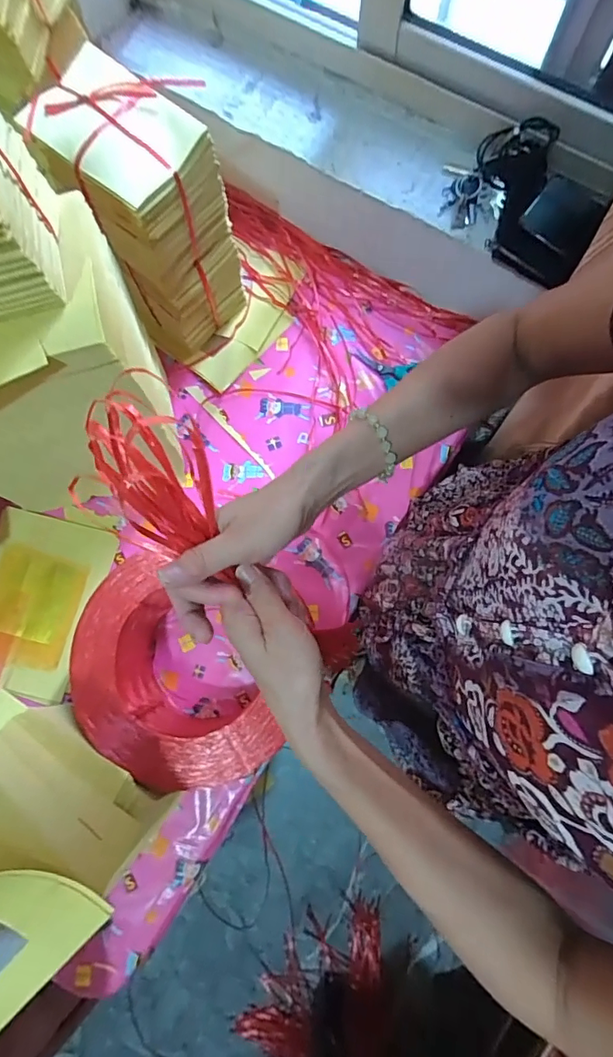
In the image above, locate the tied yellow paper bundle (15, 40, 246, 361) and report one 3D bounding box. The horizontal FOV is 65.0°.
[{"bbox_3d":[-0.196,-0.381,0.618,0.144,0.267,0.177,-43,80,-7],"label":"tied yellow paper bundle"}]

